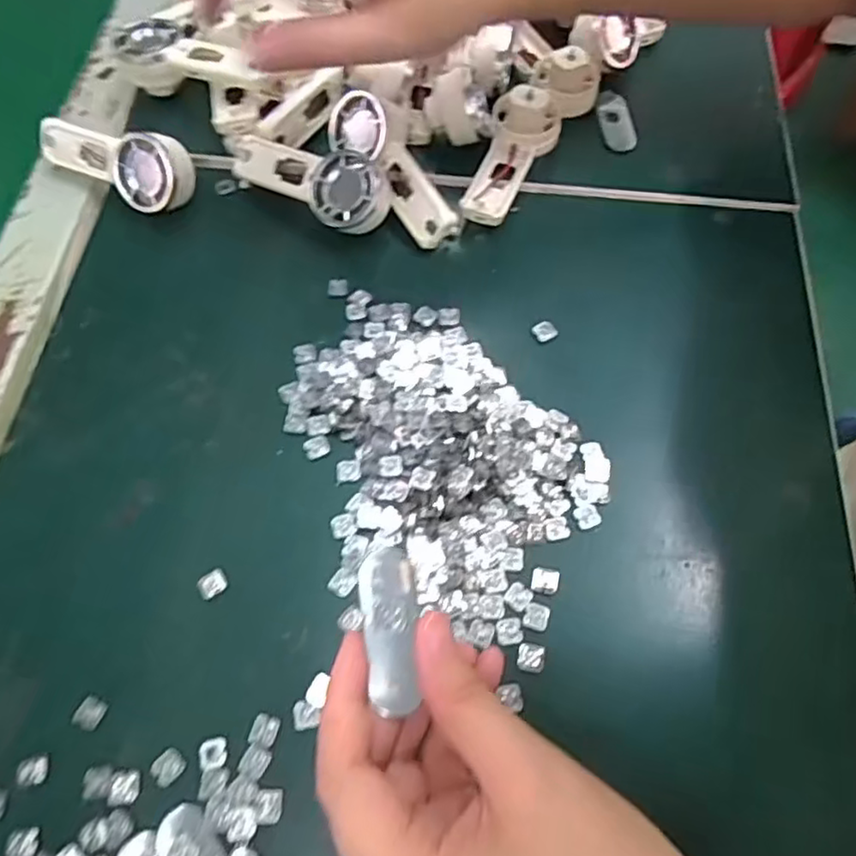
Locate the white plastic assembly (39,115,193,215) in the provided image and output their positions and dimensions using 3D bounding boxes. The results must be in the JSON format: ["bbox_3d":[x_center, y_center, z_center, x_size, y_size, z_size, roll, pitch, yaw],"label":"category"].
[{"bbox_3d":[-0.176,-0.154,0.372,0.090,0.038,0.037,30,68,13],"label":"white plastic assembly"}]

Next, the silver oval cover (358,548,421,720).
[{"bbox_3d":[-0.012,0.064,0.212,0.018,0.004,0.050,-5,72,-3],"label":"silver oval cover"}]

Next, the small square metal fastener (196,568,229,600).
[{"bbox_3d":[-0.094,0.068,0.286,0.012,0.004,0.011,-34,70,-15],"label":"small square metal fastener"}]

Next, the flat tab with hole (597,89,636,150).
[{"bbox_3d":[0.117,-0.191,0.407,0.021,0.004,0.047,-3,65,-2],"label":"flat tab with hole"}]

